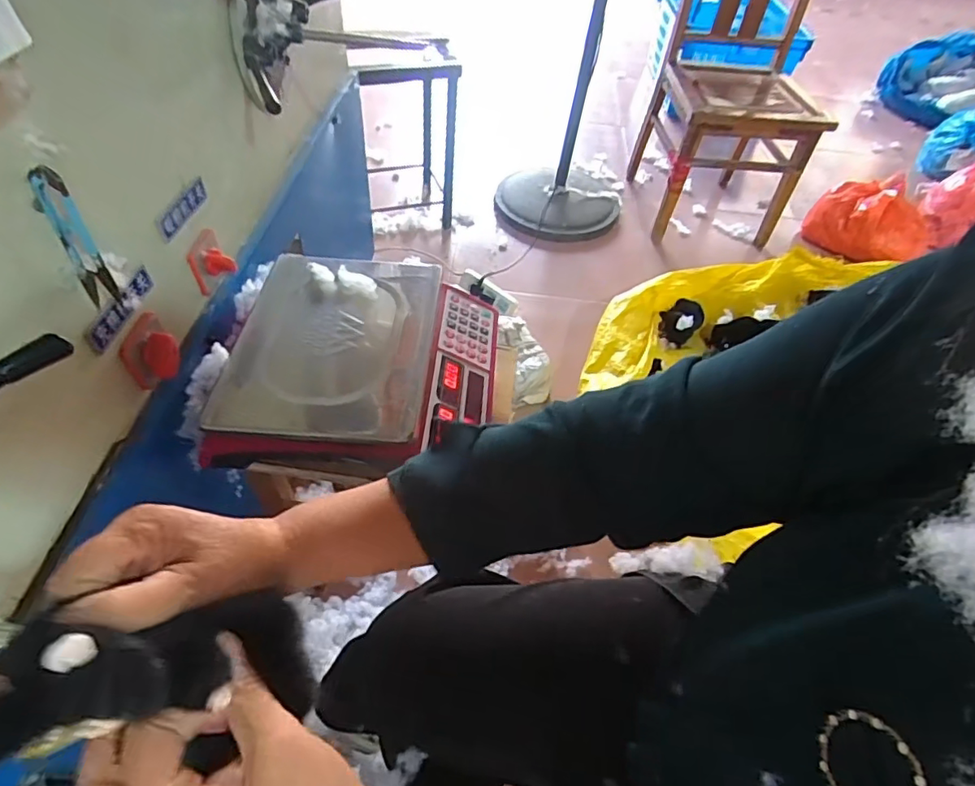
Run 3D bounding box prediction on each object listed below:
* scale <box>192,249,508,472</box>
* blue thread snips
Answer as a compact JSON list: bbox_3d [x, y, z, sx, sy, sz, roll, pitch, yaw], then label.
[{"bbox_3d":[-0.150,-0.040,0.695,0.313,0.098,0.302,6,49,0],"label":"scale"},{"bbox_3d":[-0.329,-0.122,0.441,0.025,0.118,0.009,-3,46,-8],"label":"blue thread snips"}]

